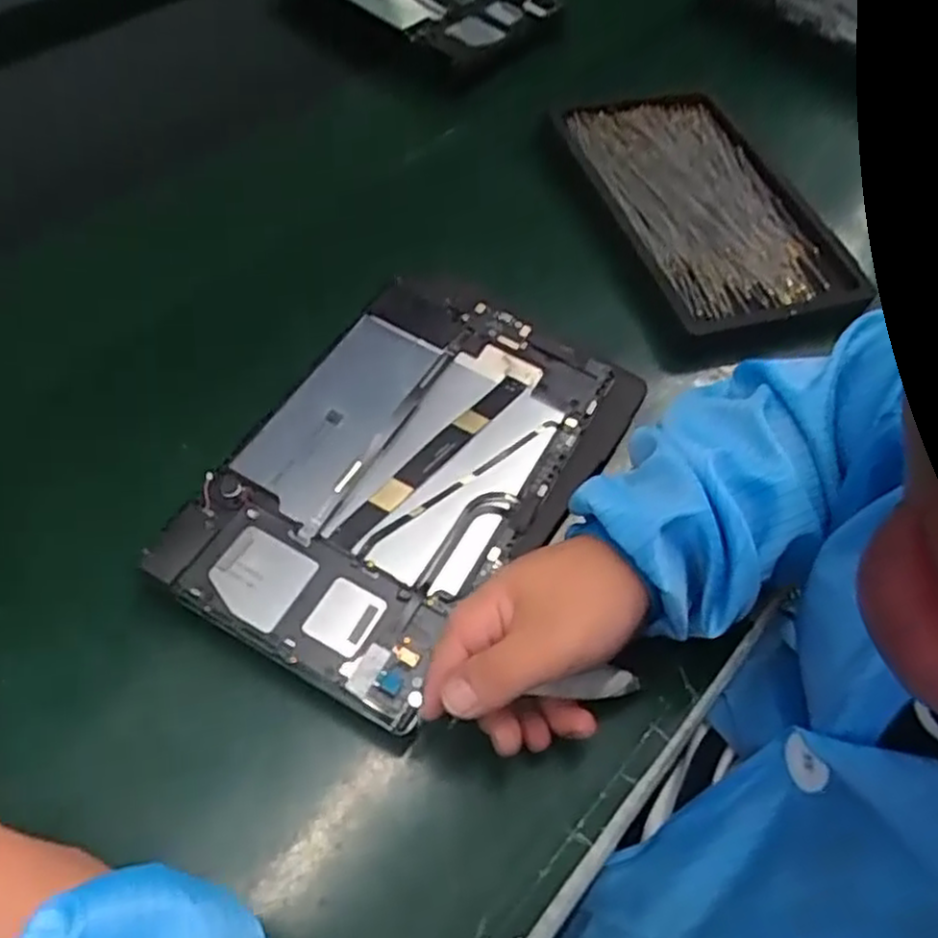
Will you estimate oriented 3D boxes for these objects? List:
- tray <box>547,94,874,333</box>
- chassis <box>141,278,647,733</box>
[{"bbox_3d":[0.172,-0.198,0.569,0.155,0.020,0.241,-17,62,-18],"label":"tray"},{"bbox_3d":[-0.029,-0.001,0.402,0.158,0.016,0.238,29,60,13],"label":"chassis"}]

